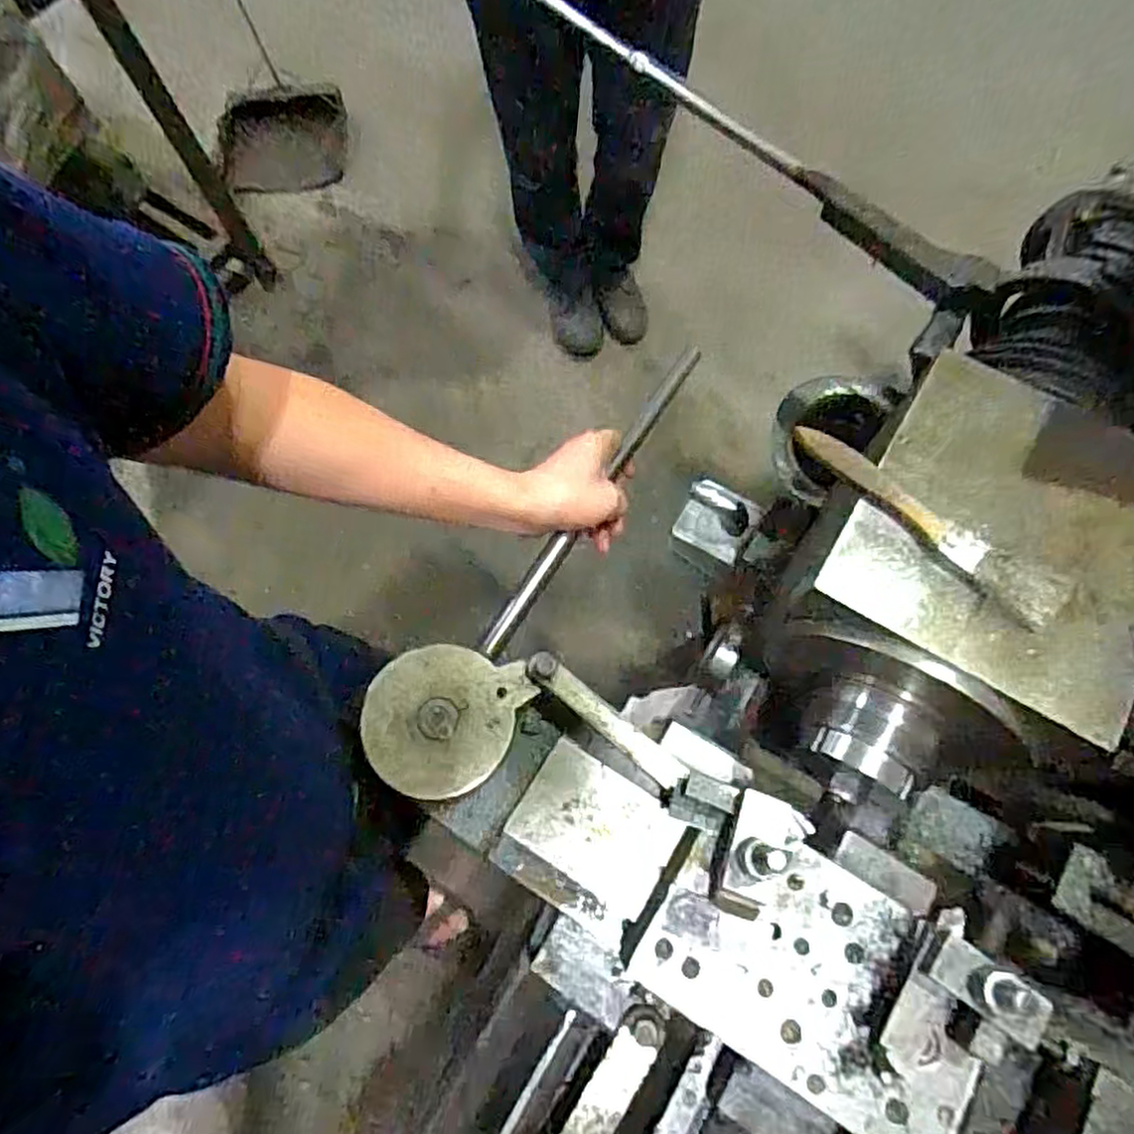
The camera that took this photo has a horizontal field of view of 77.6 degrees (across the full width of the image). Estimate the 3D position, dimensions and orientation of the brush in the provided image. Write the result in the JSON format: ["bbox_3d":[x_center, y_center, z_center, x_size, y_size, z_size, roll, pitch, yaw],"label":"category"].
[{"bbox_3d":[0.181,-0.026,0.360,0.148,0.014,0.029,42,76,15],"label":"brush"}]

